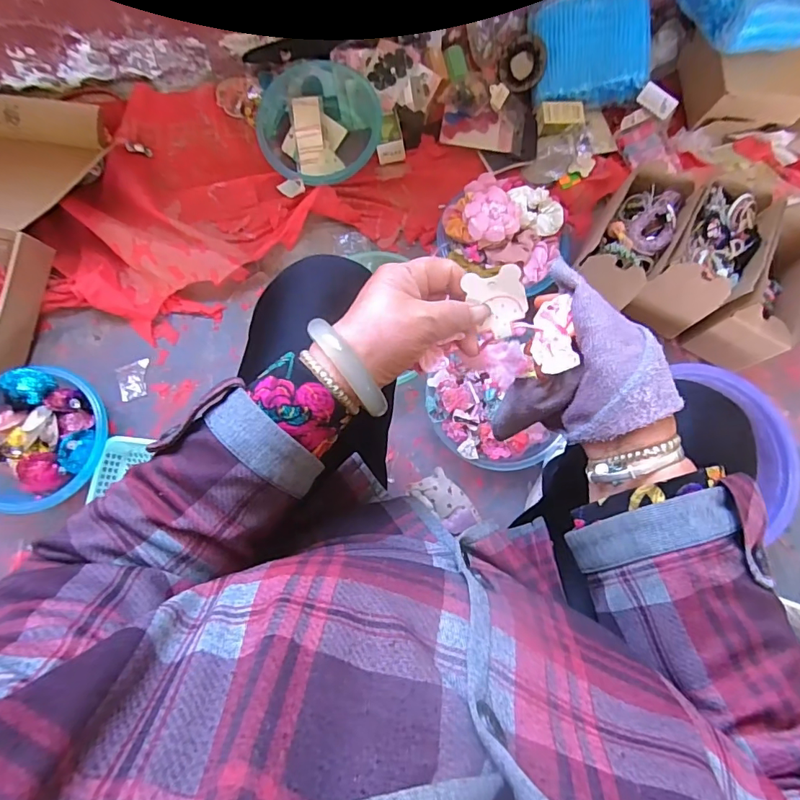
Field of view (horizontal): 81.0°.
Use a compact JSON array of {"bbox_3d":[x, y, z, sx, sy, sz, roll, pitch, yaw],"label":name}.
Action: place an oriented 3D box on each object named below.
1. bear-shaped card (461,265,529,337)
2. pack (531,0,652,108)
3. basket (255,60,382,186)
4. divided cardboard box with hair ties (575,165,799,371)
[{"bbox_3d":[0.070,-0.067,0.326,0.036,0.004,0.049,-17,117,13],"label":"bear-shaped card"},{"bbox_3d":[0.371,-0.684,0.914,0.215,0.089,0.181,-5,77,-3],"label":"pack"},{"bbox_3d":[-0.159,-0.530,0.888,0.214,0.075,0.230,0,77,-2],"label":"basket"},{"bbox_3d":[0.490,-0.221,0.797,0.358,0.191,0.234,18,77,2],"label":"divided cardboard box with hair ties"}]

